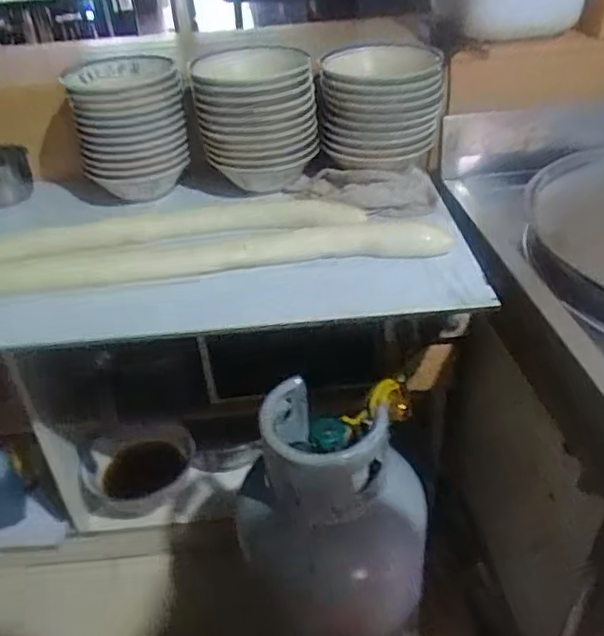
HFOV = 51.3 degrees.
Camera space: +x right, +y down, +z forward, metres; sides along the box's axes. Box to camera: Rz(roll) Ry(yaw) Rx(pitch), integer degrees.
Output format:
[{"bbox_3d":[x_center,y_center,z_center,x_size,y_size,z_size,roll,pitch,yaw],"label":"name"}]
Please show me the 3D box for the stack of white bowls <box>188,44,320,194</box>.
[{"bbox_3d":[-0.084,-0.391,1.204,0.218,0.231,0.221,-5,36,-2],"label":"stack of white bowls"}]

